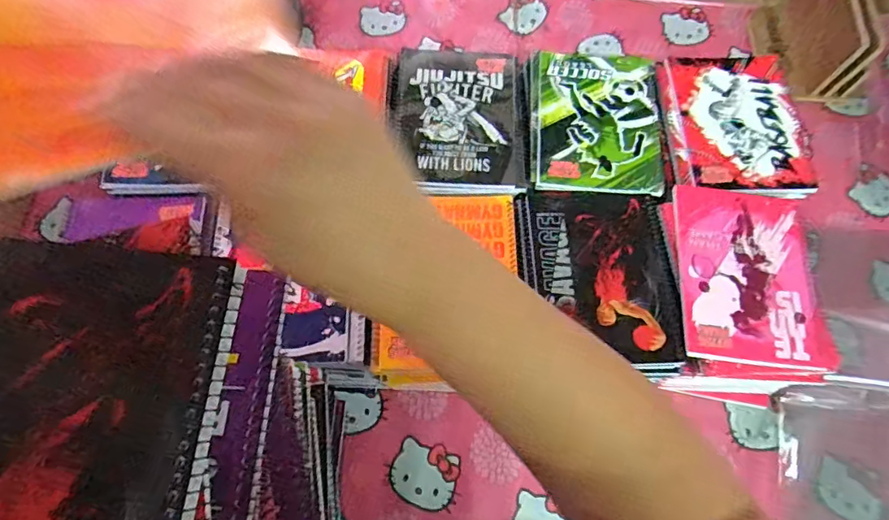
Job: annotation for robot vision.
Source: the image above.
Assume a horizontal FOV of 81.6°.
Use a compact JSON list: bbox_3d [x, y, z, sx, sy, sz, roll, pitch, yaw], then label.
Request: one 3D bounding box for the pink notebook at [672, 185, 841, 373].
[{"bbox_3d":[0.333,0.015,0.564,0.150,0.009,0.196,5,68,1],"label":"pink notebook"}]

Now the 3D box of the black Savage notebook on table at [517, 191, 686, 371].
[{"bbox_3d":[0.168,0.015,0.566,0.162,0.011,0.197,0,68,-1],"label":"black Savage notebook on table"}]

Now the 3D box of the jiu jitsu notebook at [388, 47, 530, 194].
[{"bbox_3d":[0.017,-0.174,0.631,0.160,0.005,0.207,0,68,-1],"label":"jiu jitsu notebook"}]

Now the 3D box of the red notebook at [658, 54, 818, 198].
[{"bbox_3d":[0.357,-0.172,0.635,0.163,0.012,0.195,1,68,-1],"label":"red notebook"}]

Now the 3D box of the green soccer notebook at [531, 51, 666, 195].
[{"bbox_3d":[0.188,-0.173,0.634,0.158,0.005,0.202,4,68,1],"label":"green soccer notebook"}]

